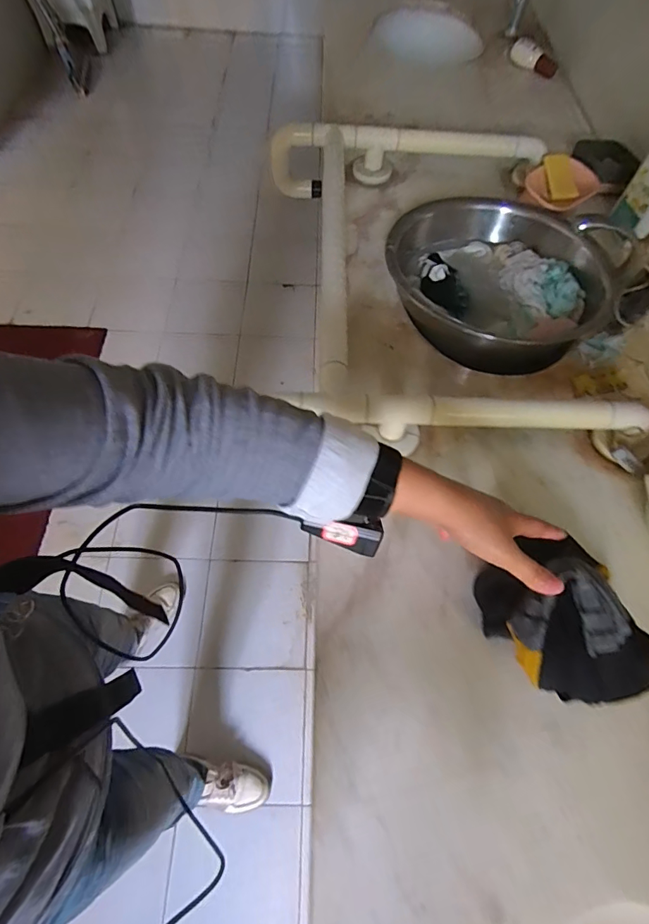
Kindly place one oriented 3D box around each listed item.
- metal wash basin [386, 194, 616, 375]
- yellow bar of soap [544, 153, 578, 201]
[{"bbox_3d":[0.269,-0.296,0.688,0.323,0.096,0.318,2,68,-5],"label":"metal wash basin"},{"bbox_3d":[0.426,-0.514,0.776,0.044,0.011,0.086,-14,92,11],"label":"yellow bar of soap"}]

